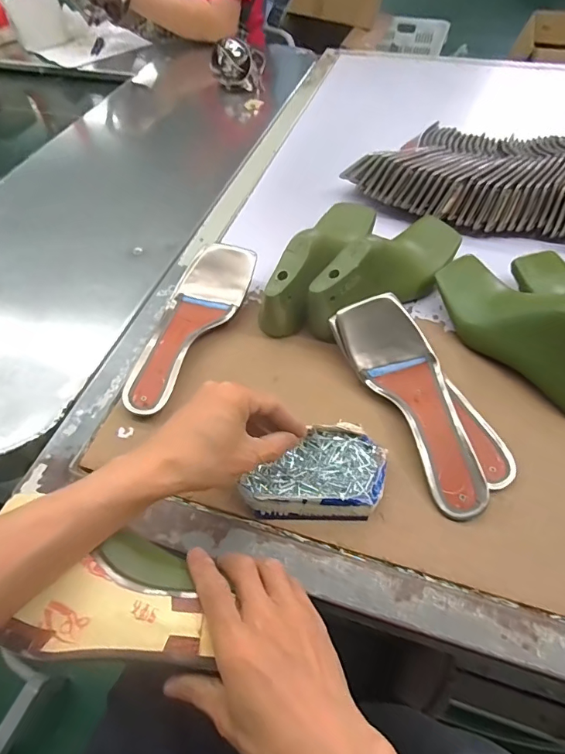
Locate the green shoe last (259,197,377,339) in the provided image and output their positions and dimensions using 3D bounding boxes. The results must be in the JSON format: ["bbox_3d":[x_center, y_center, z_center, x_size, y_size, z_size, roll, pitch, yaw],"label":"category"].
[{"bbox_3d":[0.047,-0.150,0.543,0.078,0.089,0.239,18,56,15],"label":"green shoe last"}]

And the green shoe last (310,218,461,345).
[{"bbox_3d":[0.127,-0.128,0.521,0.075,0.091,0.238,36,62,25],"label":"green shoe last"}]

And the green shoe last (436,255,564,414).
[{"bbox_3d":[0.260,-0.055,0.468,0.072,0.086,0.237,-30,58,-19],"label":"green shoe last"}]

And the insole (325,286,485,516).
[{"bbox_3d":[0.134,0.015,0.432,0.080,0.065,0.231,-20,55,-12],"label":"insole"}]

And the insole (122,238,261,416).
[{"bbox_3d":[-0.115,-0.062,0.501,0.084,0.057,0.227,21,57,17],"label":"insole"}]

